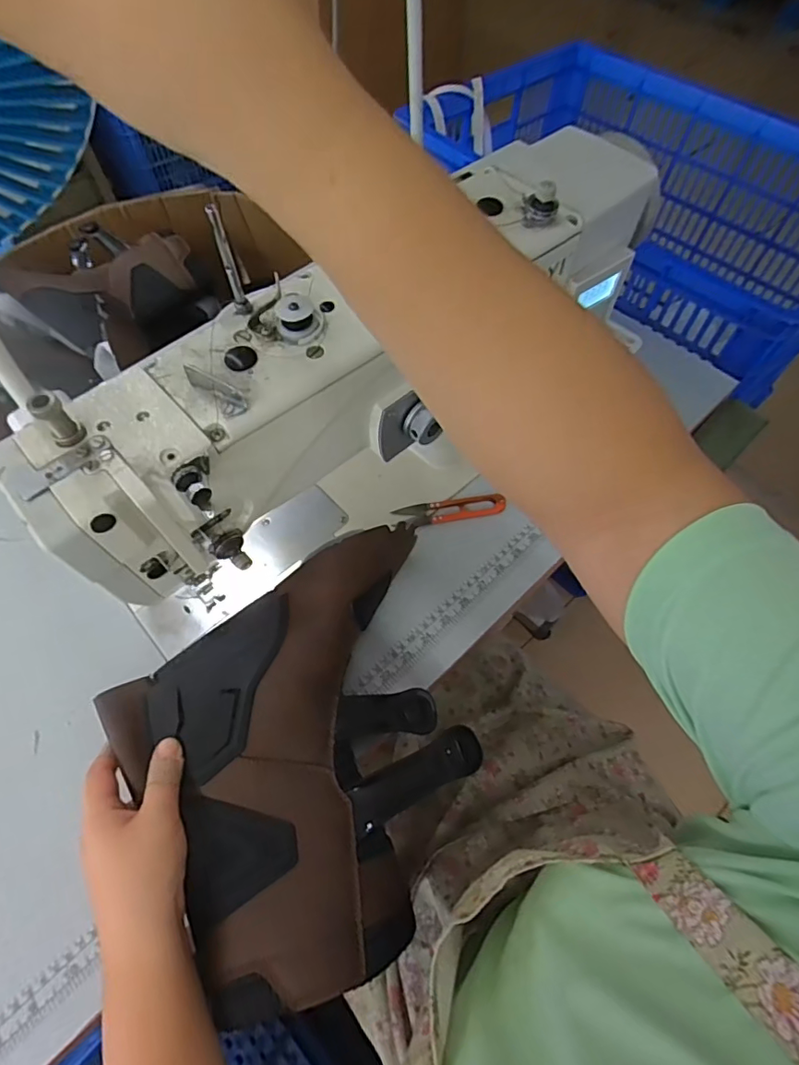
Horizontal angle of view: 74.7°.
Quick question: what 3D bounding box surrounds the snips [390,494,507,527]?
[{"bbox_3d":[0.053,-0.022,0.549,0.114,0.009,0.028,-7,61,11],"label":"snips"}]

